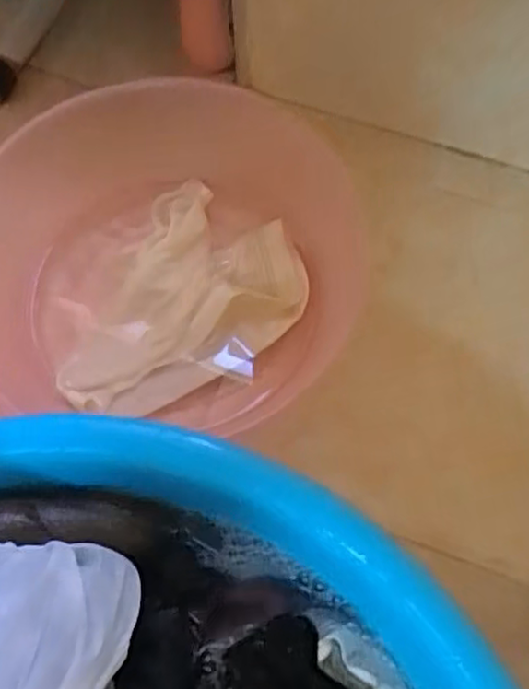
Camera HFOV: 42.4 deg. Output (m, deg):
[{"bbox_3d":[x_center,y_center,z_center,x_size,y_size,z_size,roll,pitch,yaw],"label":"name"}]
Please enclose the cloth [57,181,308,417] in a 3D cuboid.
[{"bbox_3d":[-0.075,-0.042,0.556,0.206,0.048,0.168,-20,73,-7],"label":"cloth"}]

